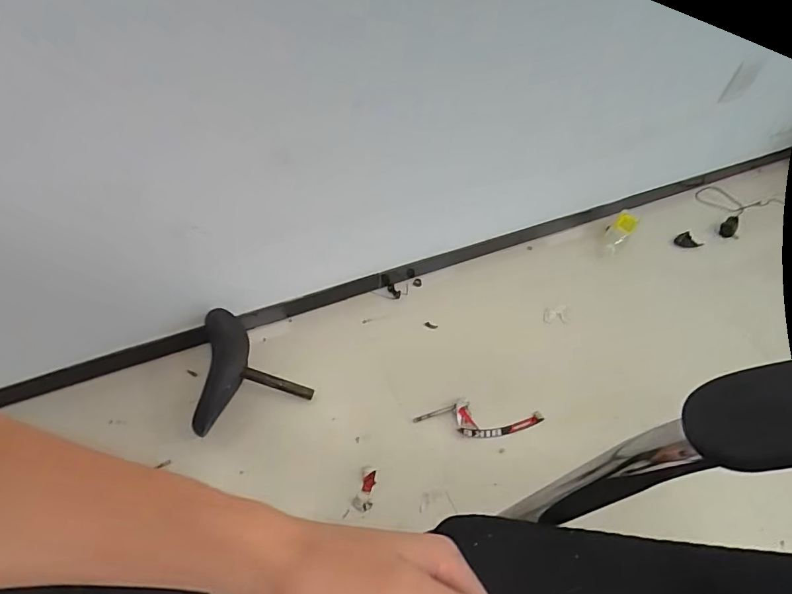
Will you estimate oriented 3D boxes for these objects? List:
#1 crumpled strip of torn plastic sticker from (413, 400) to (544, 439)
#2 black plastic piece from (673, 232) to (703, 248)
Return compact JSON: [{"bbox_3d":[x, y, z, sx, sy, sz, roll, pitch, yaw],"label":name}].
[{"bbox_3d":[0.157,0.231,0.859,0.236,0.022,0.063,7,50,2],"label":"crumpled strip of torn plastic sticker"},{"bbox_3d":[0.784,-0.147,1.232,0.066,0.009,0.057,-23,55,-21],"label":"black plastic piece"}]

